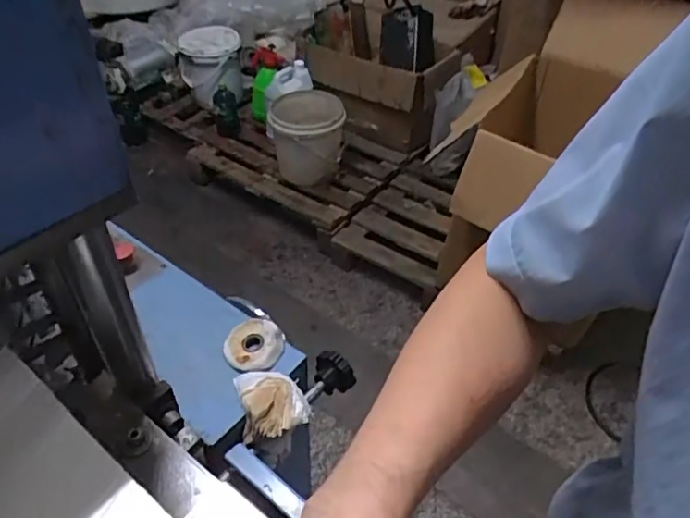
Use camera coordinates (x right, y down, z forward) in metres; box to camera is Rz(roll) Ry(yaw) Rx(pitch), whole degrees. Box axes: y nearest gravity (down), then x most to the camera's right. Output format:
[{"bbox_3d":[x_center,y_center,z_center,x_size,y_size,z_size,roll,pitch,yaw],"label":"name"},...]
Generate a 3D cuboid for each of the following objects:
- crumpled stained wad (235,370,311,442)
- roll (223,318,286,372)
[{"bbox_3d":[-0.081,0.167,0.643,0.078,0.039,0.078,-10,45,-13],"label":"crumpled stained wad"},{"bbox_3d":[-0.120,0.110,0.711,0.084,0.029,0.069,29,49,25],"label":"roll"}]

